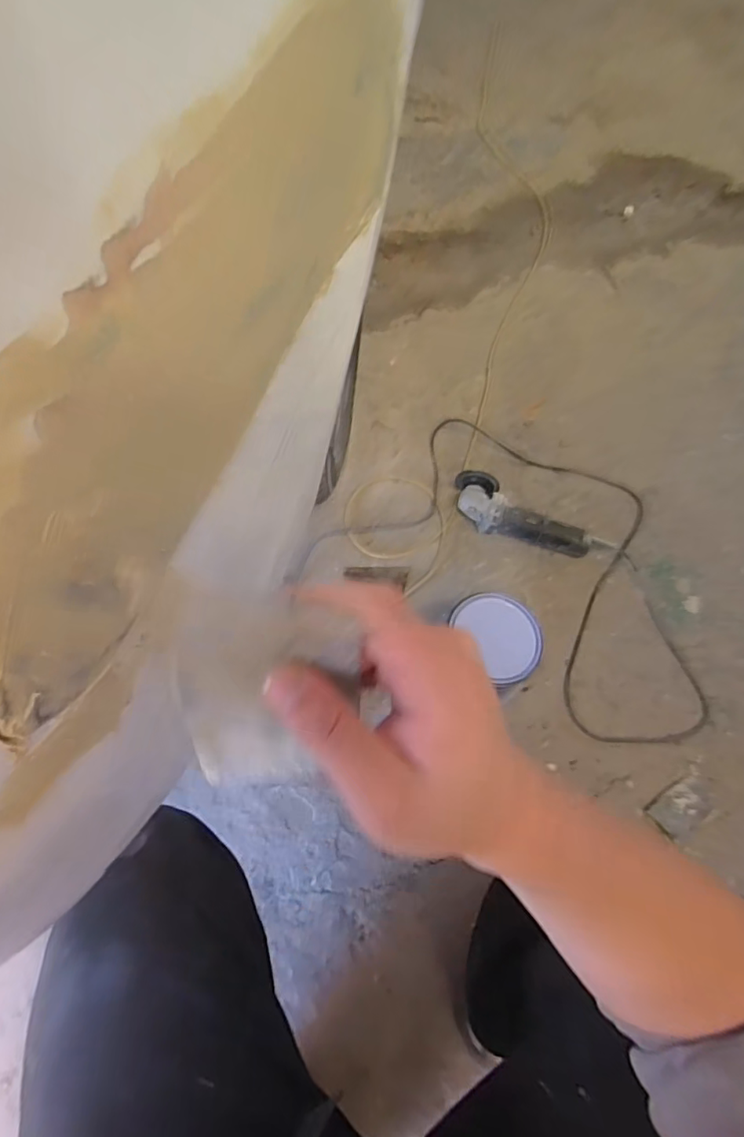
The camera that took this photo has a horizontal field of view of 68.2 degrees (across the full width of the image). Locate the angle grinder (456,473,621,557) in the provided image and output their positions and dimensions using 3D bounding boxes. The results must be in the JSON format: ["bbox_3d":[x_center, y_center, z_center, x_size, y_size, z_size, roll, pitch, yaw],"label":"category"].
[{"bbox_3d":[0.326,-0.091,1.129,0.348,0.072,0.097,24,65,9],"label":"angle grinder"}]

